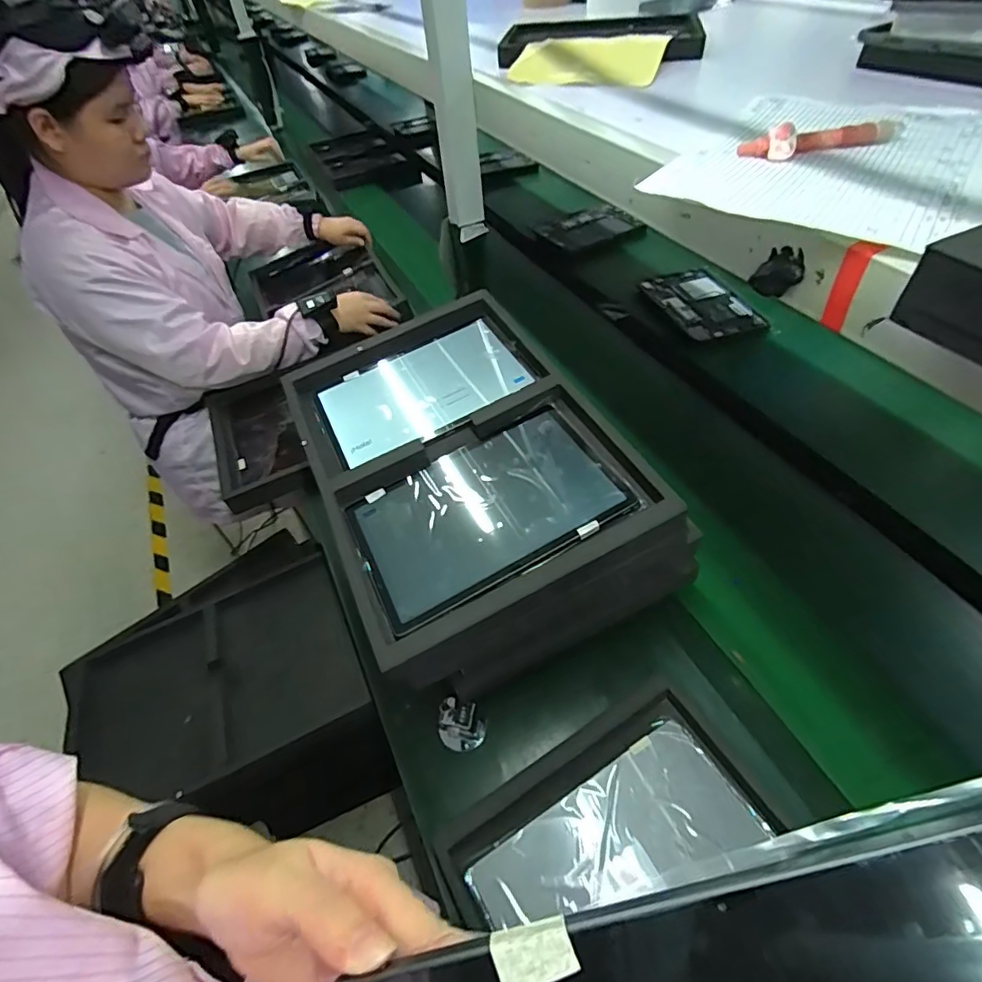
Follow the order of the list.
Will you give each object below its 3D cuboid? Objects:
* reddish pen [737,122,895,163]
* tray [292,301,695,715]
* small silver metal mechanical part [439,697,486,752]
[{"bbox_3d":[0.258,-0.278,0.409,0.124,0.020,0.020,-10,49,-3],"label":"reddish pen"},{"bbox_3d":[-0.036,-0.021,0.615,0.291,0.154,0.424,-23,51,-13],"label":"tray"},{"bbox_3d":[-0.032,0.256,0.573,0.045,0.053,0.038,5,50,11],"label":"small silver metal mechanical part"}]

